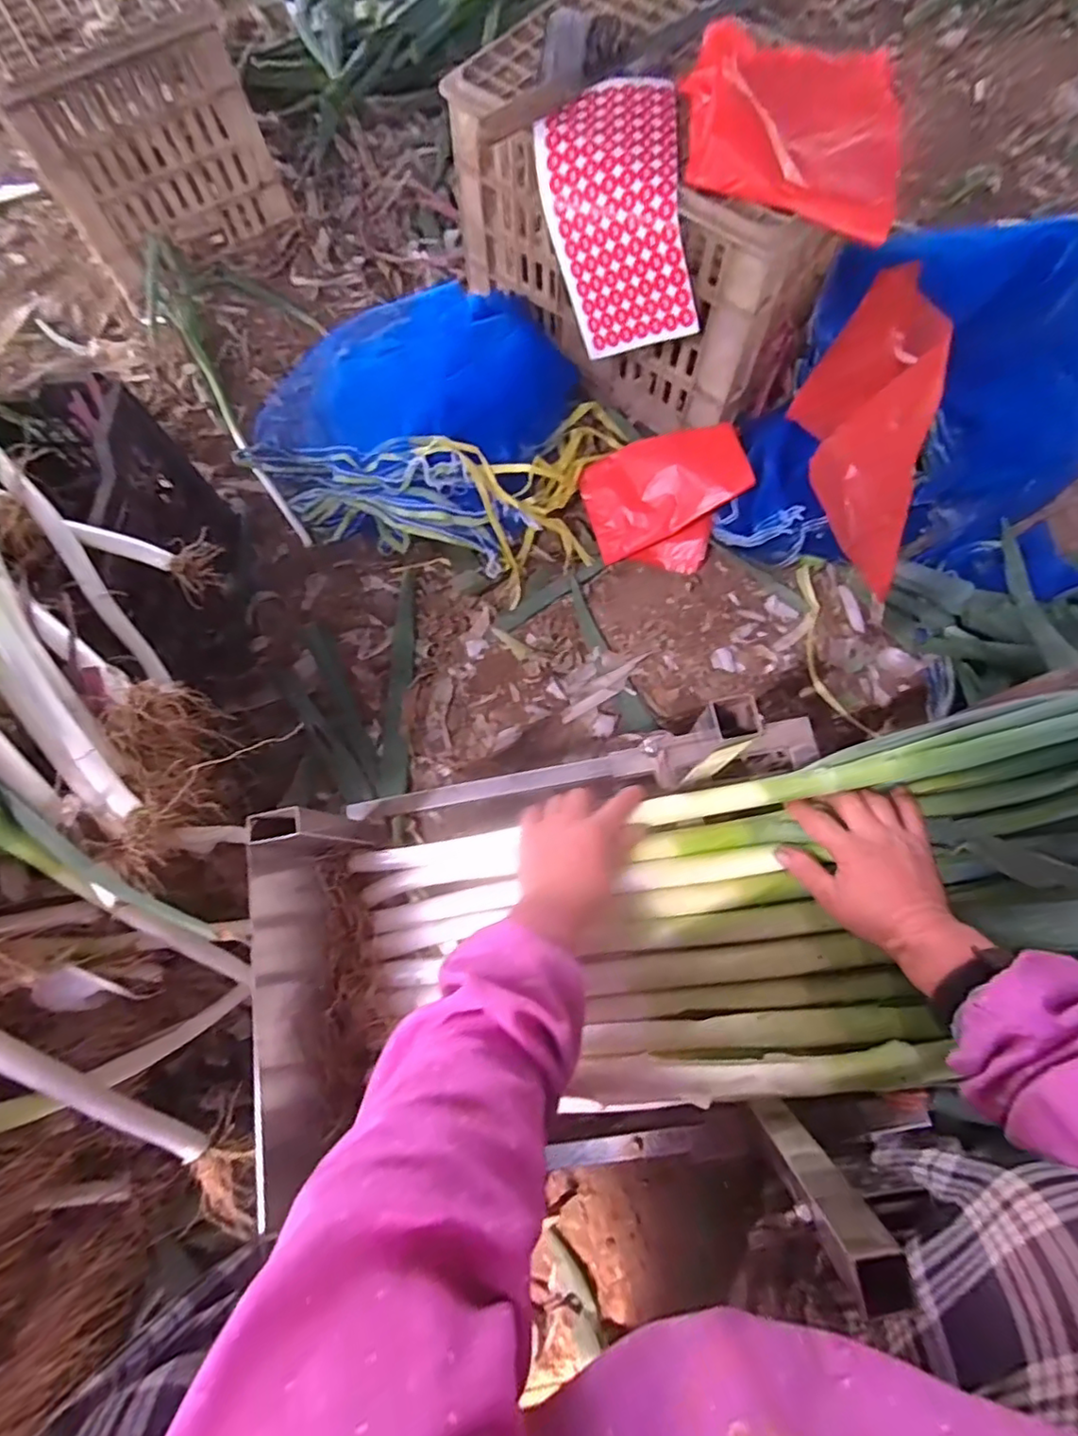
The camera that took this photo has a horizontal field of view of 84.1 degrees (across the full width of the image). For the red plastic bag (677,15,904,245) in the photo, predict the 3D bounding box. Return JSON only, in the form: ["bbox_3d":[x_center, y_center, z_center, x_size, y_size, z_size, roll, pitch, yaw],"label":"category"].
[{"bbox_3d":[0.283,-0.671,0.659,0.236,0.050,0.286,6,72,3],"label":"red plastic bag"}]

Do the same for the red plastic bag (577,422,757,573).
[{"bbox_3d":[0.172,-0.299,0.828,0.207,0.100,0.164,-10,74,-2],"label":"red plastic bag"}]

